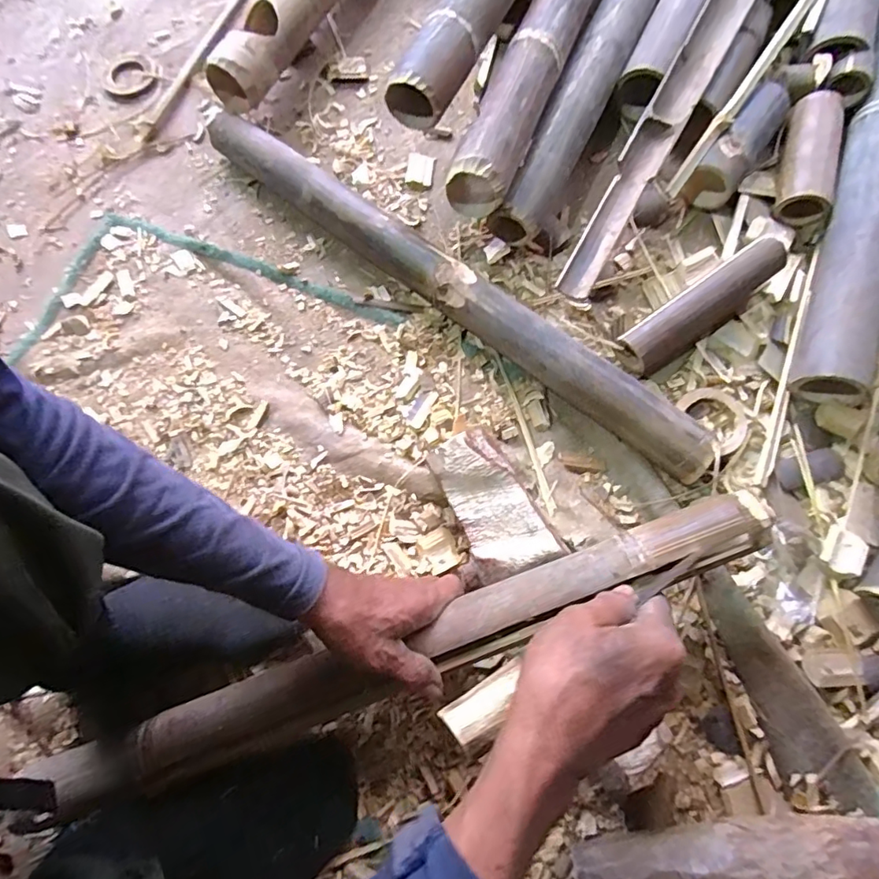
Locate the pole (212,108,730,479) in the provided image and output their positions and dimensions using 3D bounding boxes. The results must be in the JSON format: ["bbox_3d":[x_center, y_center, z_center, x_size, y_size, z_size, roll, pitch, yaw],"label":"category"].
[{"bbox_3d":[0.001,-0.166,0.576,0.638,0.062,0.052,38,79,10],"label":"pole"}]

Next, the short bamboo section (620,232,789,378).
[{"bbox_3d":[0.281,-0.139,0.576,0.203,0.050,0.049,-33,77,-7],"label":"short bamboo section"}]

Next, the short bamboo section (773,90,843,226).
[{"bbox_3d":[0.424,-0.327,0.622,0.056,0.050,0.144,12,76,4],"label":"short bamboo section"}]

